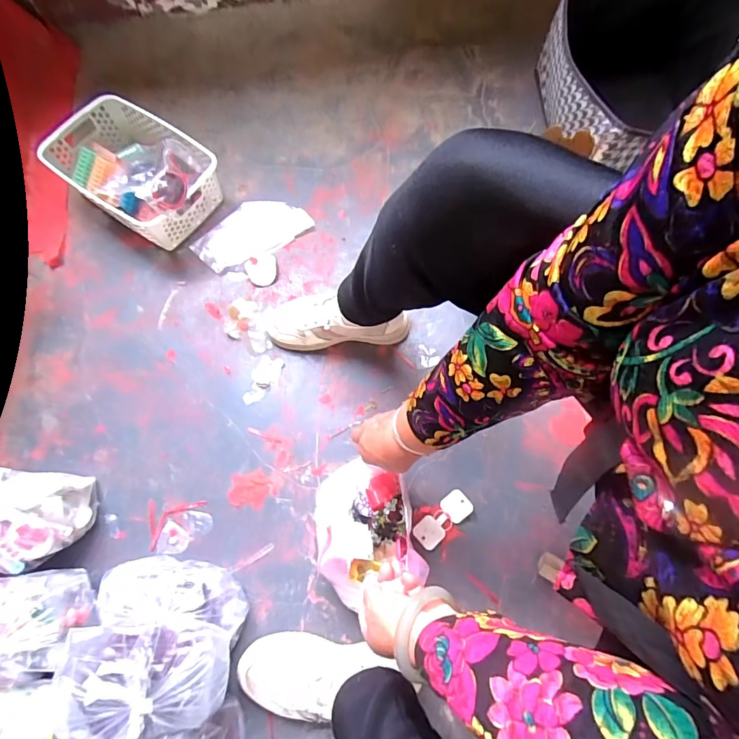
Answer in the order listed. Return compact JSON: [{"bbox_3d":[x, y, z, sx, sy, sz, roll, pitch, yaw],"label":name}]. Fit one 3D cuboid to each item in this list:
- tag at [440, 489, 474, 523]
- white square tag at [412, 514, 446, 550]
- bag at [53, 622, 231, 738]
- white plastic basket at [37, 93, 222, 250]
[{"bbox_3d":[0.133,0.209,0.663,0.039,0.009,0.042,-39,74,-13],"label":"tag"},{"bbox_3d":[0.090,0.245,0.650,0.040,0.005,0.041,-42,75,-13],"label":"white square tag"},{"bbox_3d":[-0.257,0.348,0.479,0.171,0.091,0.112,0,74,0],"label":"bag"},{"bbox_3d":[-0.440,-0.380,0.819,0.317,0.120,0.204,33,74,11],"label":"white plastic basket"}]

